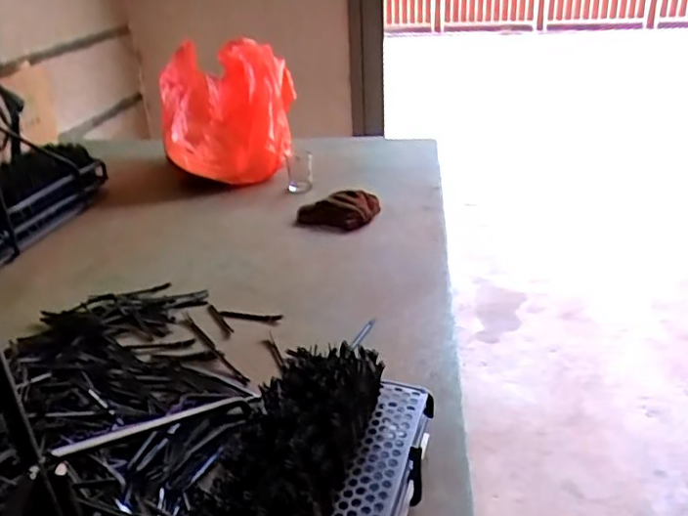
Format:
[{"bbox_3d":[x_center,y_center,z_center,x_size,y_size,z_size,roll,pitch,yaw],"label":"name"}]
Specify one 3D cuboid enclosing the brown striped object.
[{"bbox_3d":[-0.010,-0.079,1.090,0.146,0.049,0.076,0,28,-1],"label":"brown striped object"}]

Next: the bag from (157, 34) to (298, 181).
[{"bbox_3d":[-0.243,-0.294,1.288,0.265,0.233,0.217,0,28,-1],"label":"bag"}]

